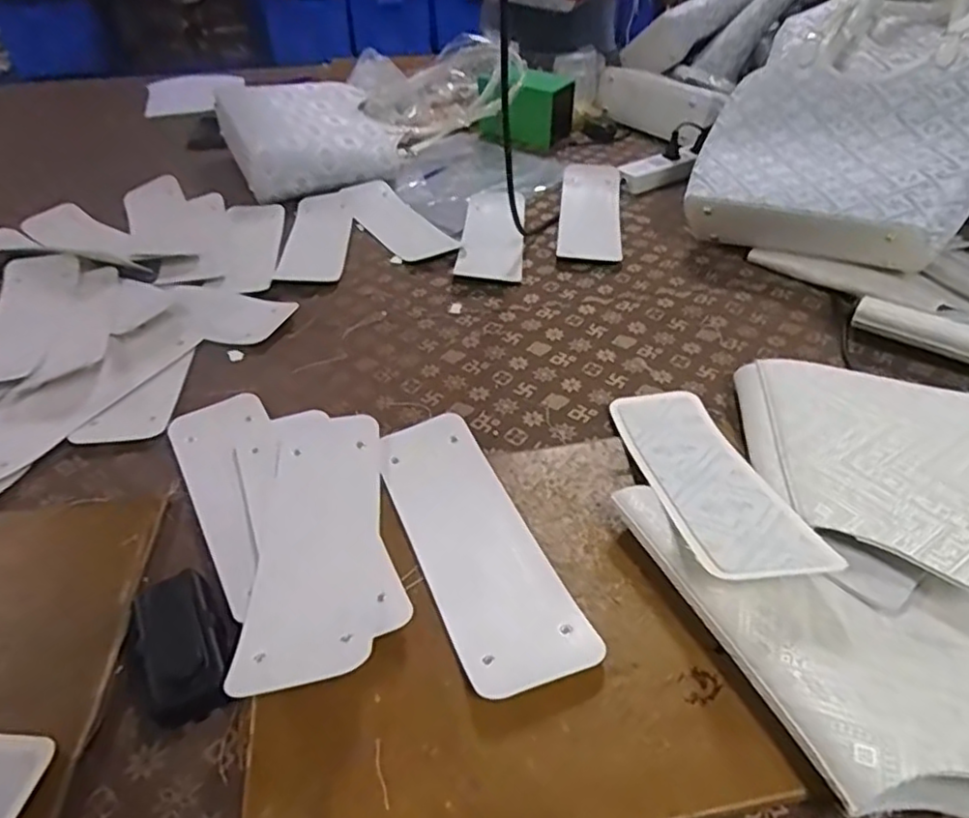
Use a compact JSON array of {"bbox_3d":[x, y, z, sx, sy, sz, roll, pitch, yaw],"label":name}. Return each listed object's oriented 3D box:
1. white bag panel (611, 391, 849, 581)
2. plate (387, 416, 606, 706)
[{"bbox_3d":[0.169,0.047,0.521,0.084,0.014,0.268,-4,24,-2],"label":"white bag panel"},{"bbox_3d":[-0.010,0.094,0.504,0.087,0.010,0.264,-17,39,-15],"label":"plate"}]

